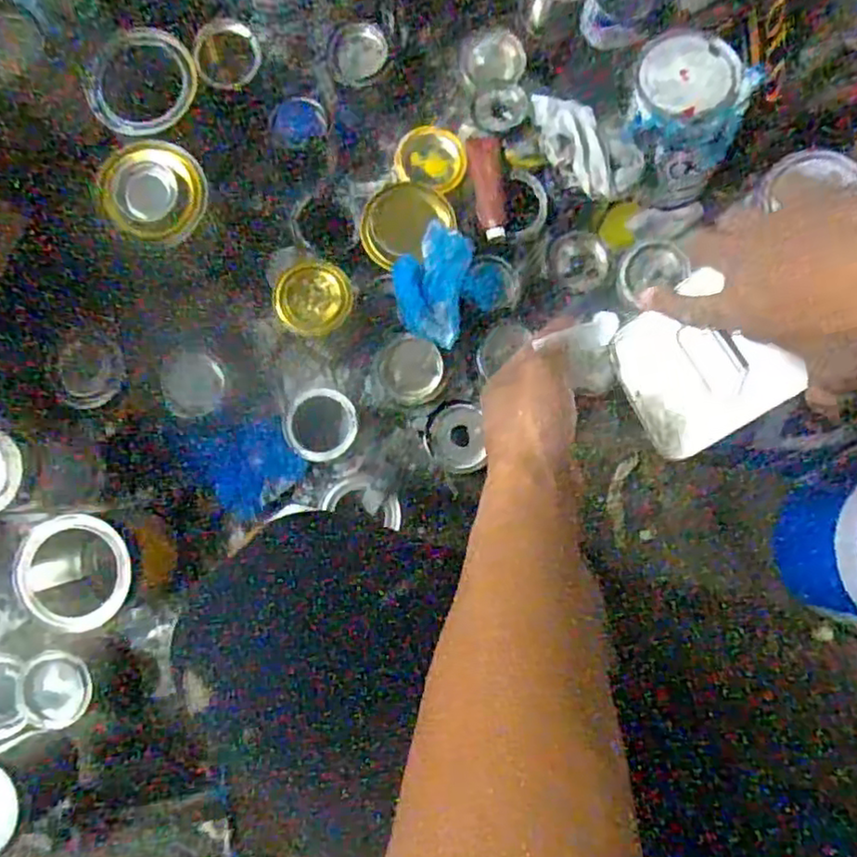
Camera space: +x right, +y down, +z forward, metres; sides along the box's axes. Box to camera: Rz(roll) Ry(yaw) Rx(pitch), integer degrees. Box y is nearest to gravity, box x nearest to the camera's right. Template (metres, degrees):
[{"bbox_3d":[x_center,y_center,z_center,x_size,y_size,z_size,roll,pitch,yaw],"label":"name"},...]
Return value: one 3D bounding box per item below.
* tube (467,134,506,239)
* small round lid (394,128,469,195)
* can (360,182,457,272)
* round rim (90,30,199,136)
[{"bbox_3d":[0.065,-0.253,0.701,0.033,0.019,0.116,-9,85,0],"label":"tube"},{"bbox_3d":[0.003,-0.287,0.712,0.074,0.017,0.073,0,85,1],"label":"small round lid"},{"bbox_3d":[-0.026,-0.212,0.695,0.079,0.025,0.095,44,87,4],"label":"can"},{"bbox_3d":[-0.276,-0.336,0.651,0.088,0.013,0.111,39,75,-18],"label":"round rim"}]

